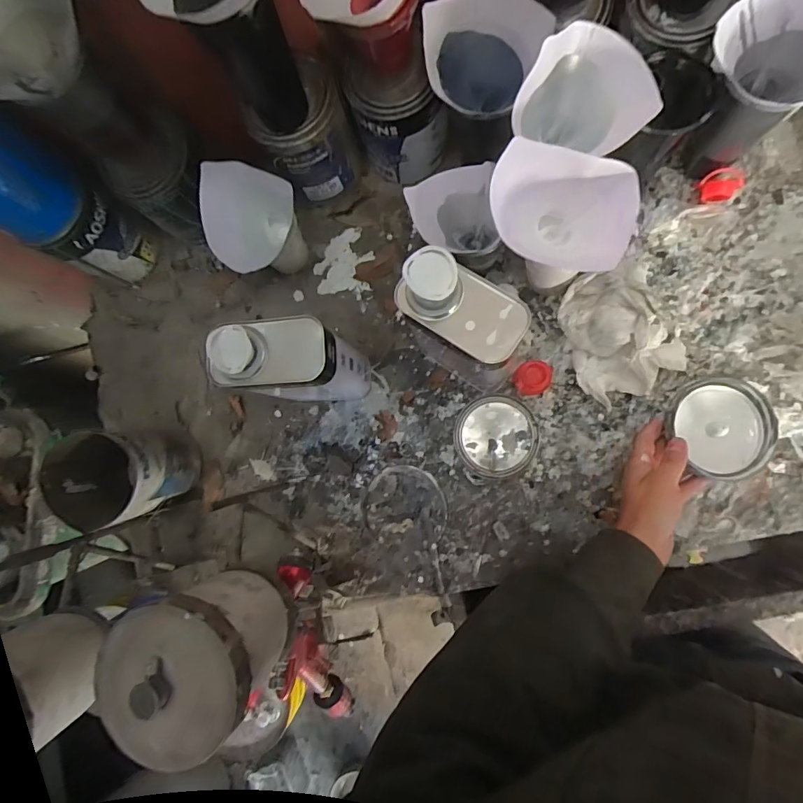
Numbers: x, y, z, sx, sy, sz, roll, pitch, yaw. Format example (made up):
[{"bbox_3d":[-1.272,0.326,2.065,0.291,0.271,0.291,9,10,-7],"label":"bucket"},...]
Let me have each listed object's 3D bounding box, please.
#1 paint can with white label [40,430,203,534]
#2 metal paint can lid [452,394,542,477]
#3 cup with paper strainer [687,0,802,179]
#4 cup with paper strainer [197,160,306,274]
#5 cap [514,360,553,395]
[{"bbox_3d":[-0.319,0.088,0.546,0.113,0.144,0.100,-15,84,7],"label":"paint can with white label"},{"bbox_3d":[0.113,0.042,0.548,0.095,0.011,0.094,-1,86,9],"label":"metal paint can lid"},{"bbox_3d":[0.345,-0.299,0.448,0.123,0.157,0.100,45,93,9],"label":"cup with paper strainer"},{"bbox_3d":[-0.177,-0.215,0.567,0.094,0.130,0.108,-19,84,7],"label":"cup with paper strainer"},{"bbox_3d":[0.157,-0.029,0.543,0.043,0.013,0.039,-22,83,7],"label":"cap"}]

